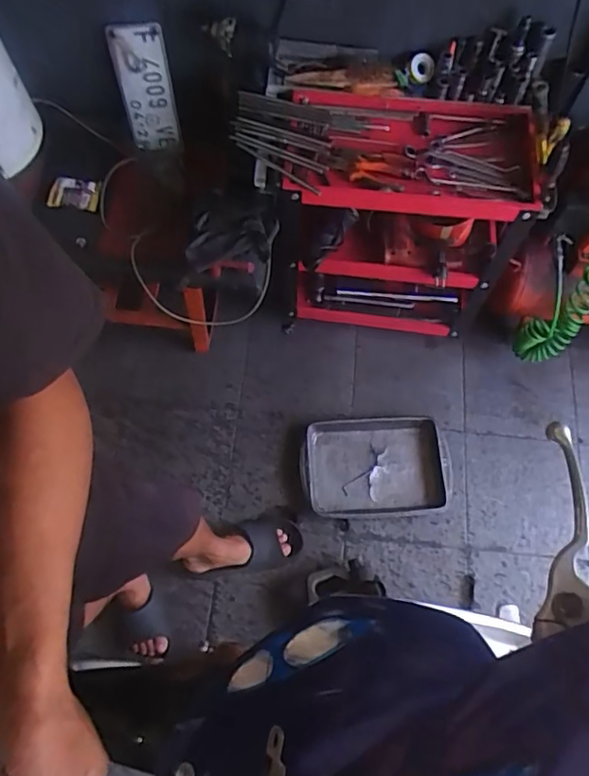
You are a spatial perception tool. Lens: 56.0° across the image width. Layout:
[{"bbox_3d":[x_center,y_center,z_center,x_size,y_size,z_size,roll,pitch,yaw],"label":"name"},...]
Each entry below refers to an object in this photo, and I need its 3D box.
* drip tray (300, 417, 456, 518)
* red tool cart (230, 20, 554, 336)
[{"bbox_3d":[0.202,0.195,1.385,0.363,0.043,0.239,-1,67,-2],"label":"drip tray"},{"bbox_3d":[0.181,-0.422,1.285,0.587,0.557,0.377,0,68,-1],"label":"red tool cart"}]

